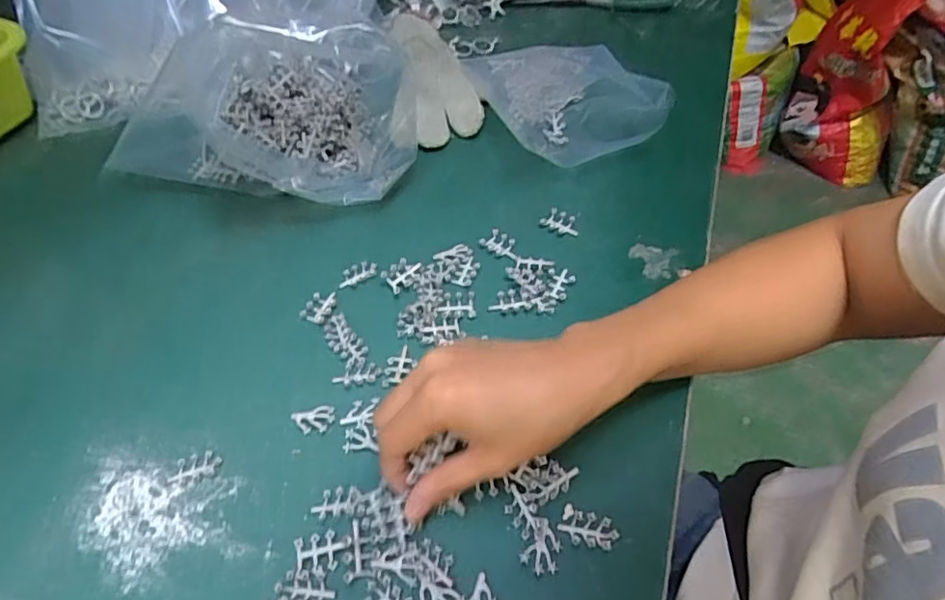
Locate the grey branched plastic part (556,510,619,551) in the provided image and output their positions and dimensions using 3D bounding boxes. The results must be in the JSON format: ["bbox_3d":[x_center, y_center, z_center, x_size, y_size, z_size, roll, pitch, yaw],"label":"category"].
[{"bbox_3d":[0.060,0.118,0.298,0.029,0.004,0.017,7,53,6],"label":"grey branched plastic part"}]

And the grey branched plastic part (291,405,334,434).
[{"bbox_3d":[-0.094,0.071,0.339,0.024,0.004,0.015,-8,53,-5],"label":"grey branched plastic part"}]

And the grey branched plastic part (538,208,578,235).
[{"bbox_3d":[0.067,-0.059,0.438,0.028,0.005,0.018,24,57,19],"label":"grey branched plastic part"}]

